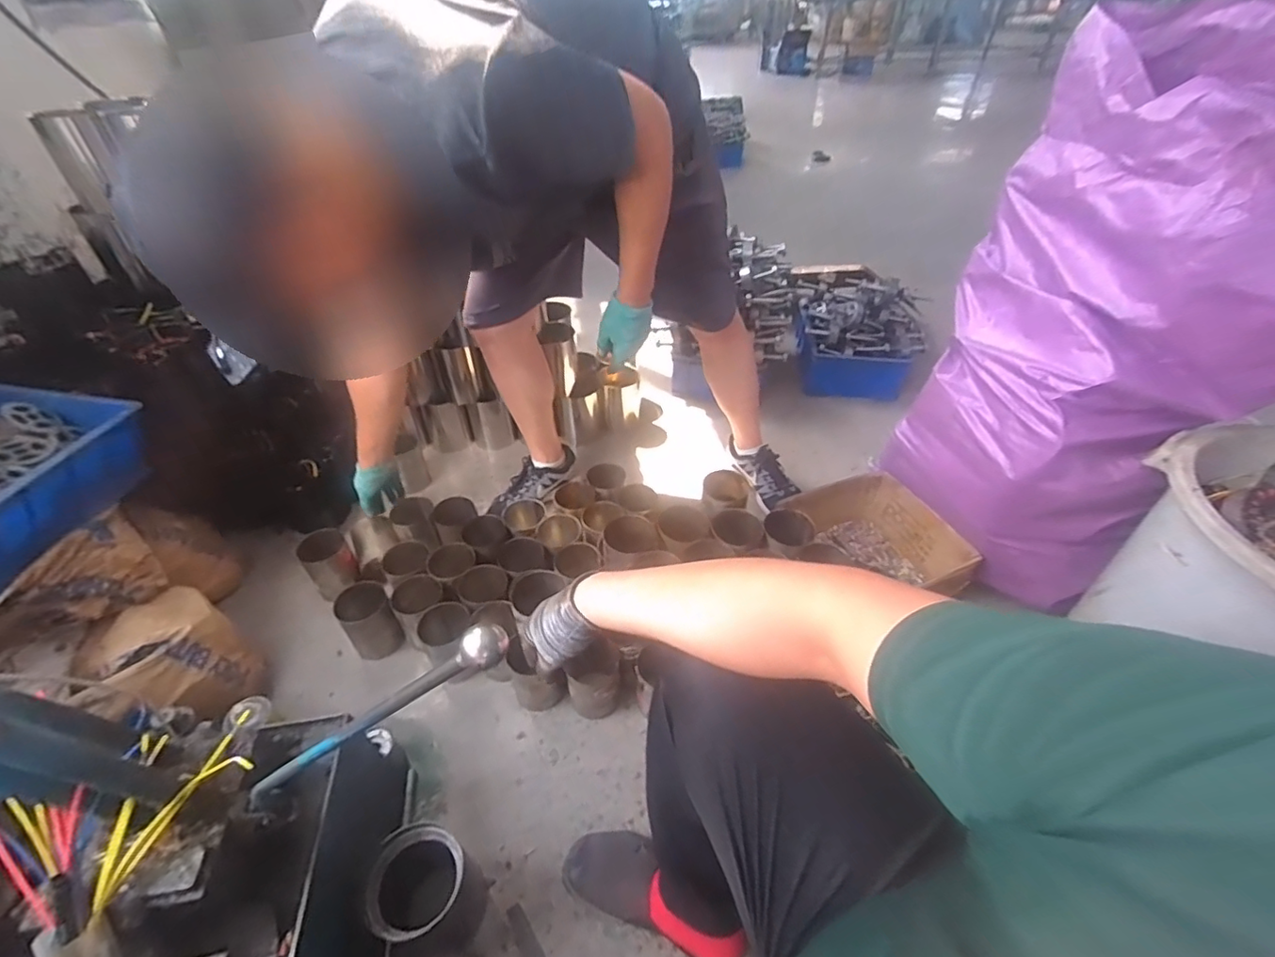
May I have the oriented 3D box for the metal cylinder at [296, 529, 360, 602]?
[{"bbox_3d":[-0.637,0.193,1.159,0.092,0.159,0.086,-28,50,-27],"label":"metal cylinder"}]

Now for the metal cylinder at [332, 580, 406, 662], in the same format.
[{"bbox_3d":[-0.514,0.282,1.068,0.090,0.145,0.089,-27,49,-26],"label":"metal cylinder"}]

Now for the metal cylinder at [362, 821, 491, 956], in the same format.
[{"bbox_3d":[-0.282,0.549,0.742,0.117,0.162,0.122,0,43,0],"label":"metal cylinder"}]

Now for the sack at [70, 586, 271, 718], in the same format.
[{"bbox_3d":[-0.770,0.322,0.940,0.191,0.179,0.195,20,46,20],"label":"sack"}]

